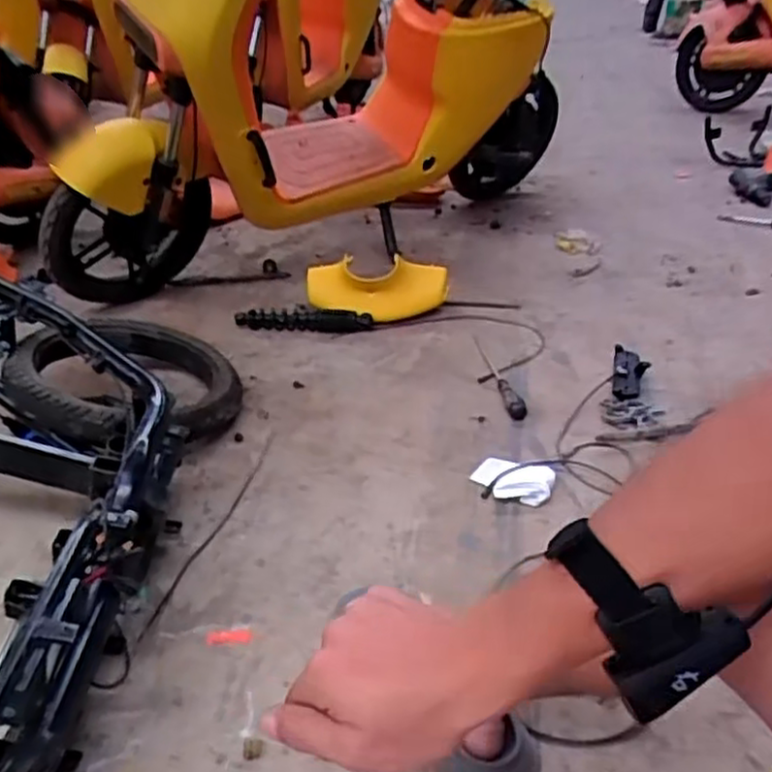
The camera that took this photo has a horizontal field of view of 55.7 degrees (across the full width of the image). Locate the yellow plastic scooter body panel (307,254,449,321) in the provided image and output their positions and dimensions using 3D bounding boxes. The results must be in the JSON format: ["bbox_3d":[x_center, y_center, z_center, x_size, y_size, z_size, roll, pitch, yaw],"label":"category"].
[{"bbox_3d":[-0.016,-0.205,1.560,0.300,0.122,0.073,-3,32,-3],"label":"yellow plastic scooter body panel"}]

